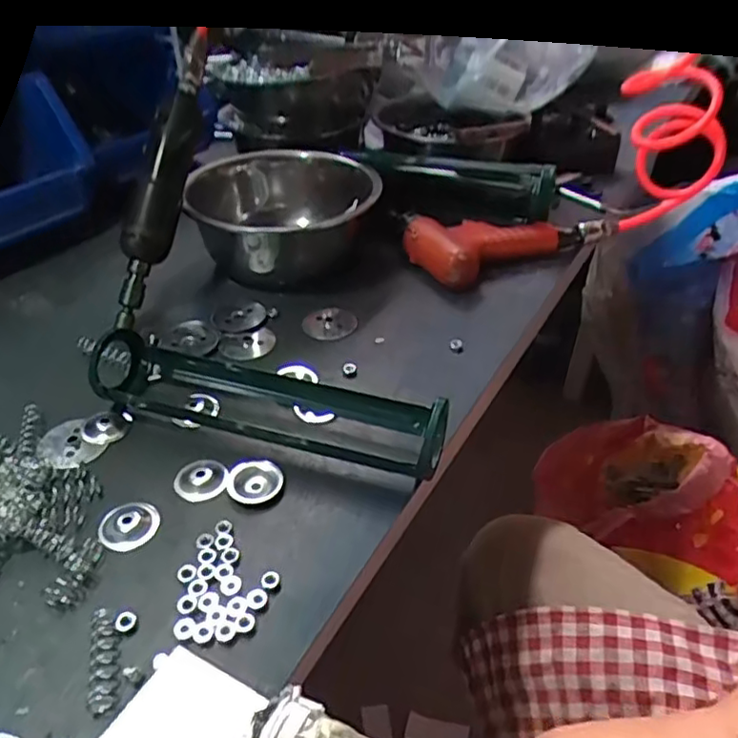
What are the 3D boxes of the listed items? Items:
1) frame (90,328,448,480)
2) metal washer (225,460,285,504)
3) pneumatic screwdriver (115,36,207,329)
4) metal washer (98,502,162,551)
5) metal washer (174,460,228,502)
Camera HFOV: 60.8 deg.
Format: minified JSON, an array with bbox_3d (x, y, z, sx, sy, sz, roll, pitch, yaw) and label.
[{"bbox_3d":[-0.082,0.022,0.437,0.272,0.045,0.068,15,39,17],"label":"frame"},{"bbox_3d":[-0.073,0.072,0.402,0.034,0.007,0.035,1,37,-1],"label":"metal washer"},{"bbox_3d":[-0.174,-0.163,0.538,0.033,0.031,0.256,11,83,13],"label":"pneumatic screwdriver"},{"bbox_3d":[-0.142,0.091,0.374,0.032,0.004,0.032,1,37,-1],"label":"metal washer"},{"bbox_3d":[-0.107,0.070,0.403,0.033,0.005,0.038,-1,38,-3],"label":"metal washer"}]

